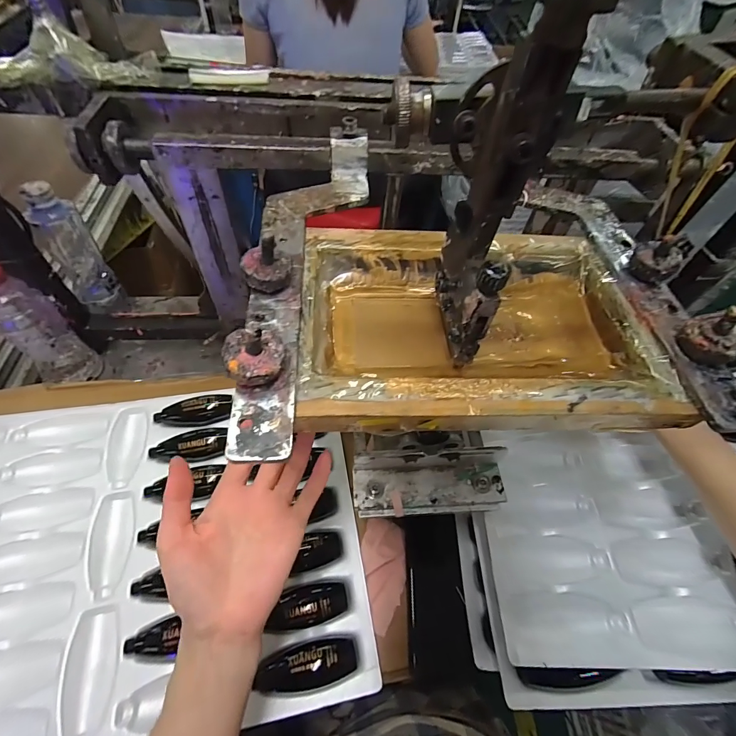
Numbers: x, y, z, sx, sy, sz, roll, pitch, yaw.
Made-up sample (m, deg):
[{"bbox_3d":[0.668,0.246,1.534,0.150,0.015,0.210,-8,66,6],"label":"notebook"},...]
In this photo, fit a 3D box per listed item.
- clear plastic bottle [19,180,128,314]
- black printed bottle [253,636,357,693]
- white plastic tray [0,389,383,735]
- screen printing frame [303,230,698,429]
[{"bbox_3d":[-0.402,-0.160,0.506,0.064,0.184,0.062,40,63,20],"label":"clear plastic bottle"},{"bbox_3d":[-0.058,0.289,0.362,0.091,0.029,0.038,-10,58,-10],"label":"black printed bottle"},{"bbox_3d":[-0.286,0.193,0.406,0.538,0.029,0.359,-8,58,-9],"label":"white plastic tray"},{"bbox_3d":[0.071,-0.033,0.260,0.228,0.026,0.168,-1,57,-5],"label":"screen printing frame"}]

